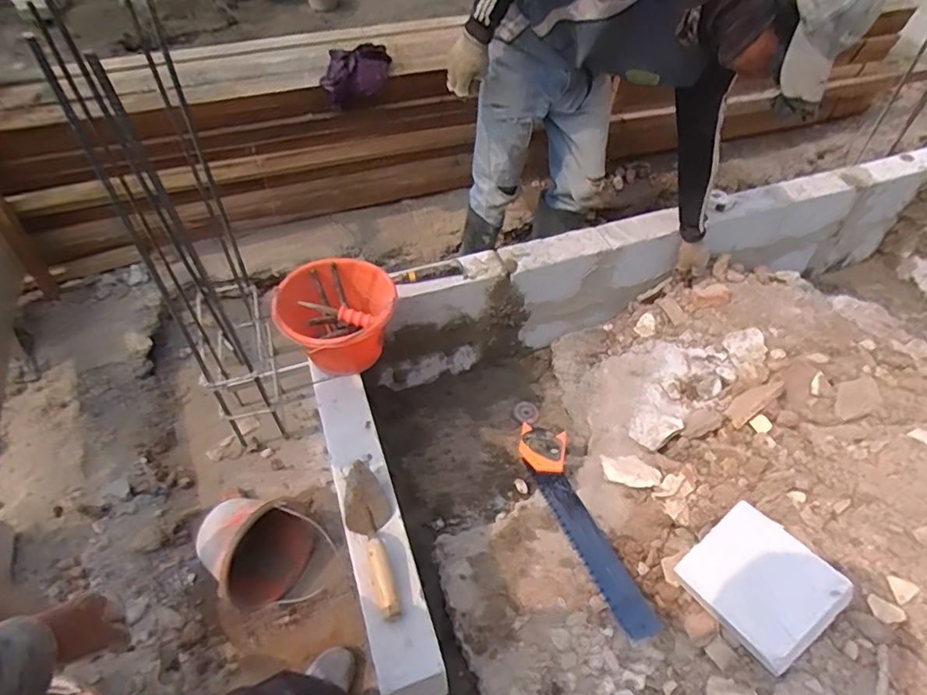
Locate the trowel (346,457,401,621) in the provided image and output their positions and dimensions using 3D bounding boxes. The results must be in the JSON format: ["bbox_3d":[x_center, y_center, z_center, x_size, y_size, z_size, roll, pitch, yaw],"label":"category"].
[{"bbox_3d":[-0.155,0.319,0.939,0.073,0.035,0.265,-11,50,-11],"label":"trowel"}]

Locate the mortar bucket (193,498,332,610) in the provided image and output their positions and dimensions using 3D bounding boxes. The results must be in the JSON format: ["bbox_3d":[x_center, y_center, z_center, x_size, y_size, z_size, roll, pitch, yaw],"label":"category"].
[{"bbox_3d":[-0.451,0.450,1.233,0.250,0.184,0.200,8,49,5],"label":"mortar bucket"}]

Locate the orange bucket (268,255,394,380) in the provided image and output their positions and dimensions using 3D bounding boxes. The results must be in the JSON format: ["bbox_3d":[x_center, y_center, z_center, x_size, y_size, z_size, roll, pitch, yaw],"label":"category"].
[{"bbox_3d":[-0.260,-0.039,1.171,0.214,0.211,0.214,1,49,-1],"label":"orange bucket"}]

